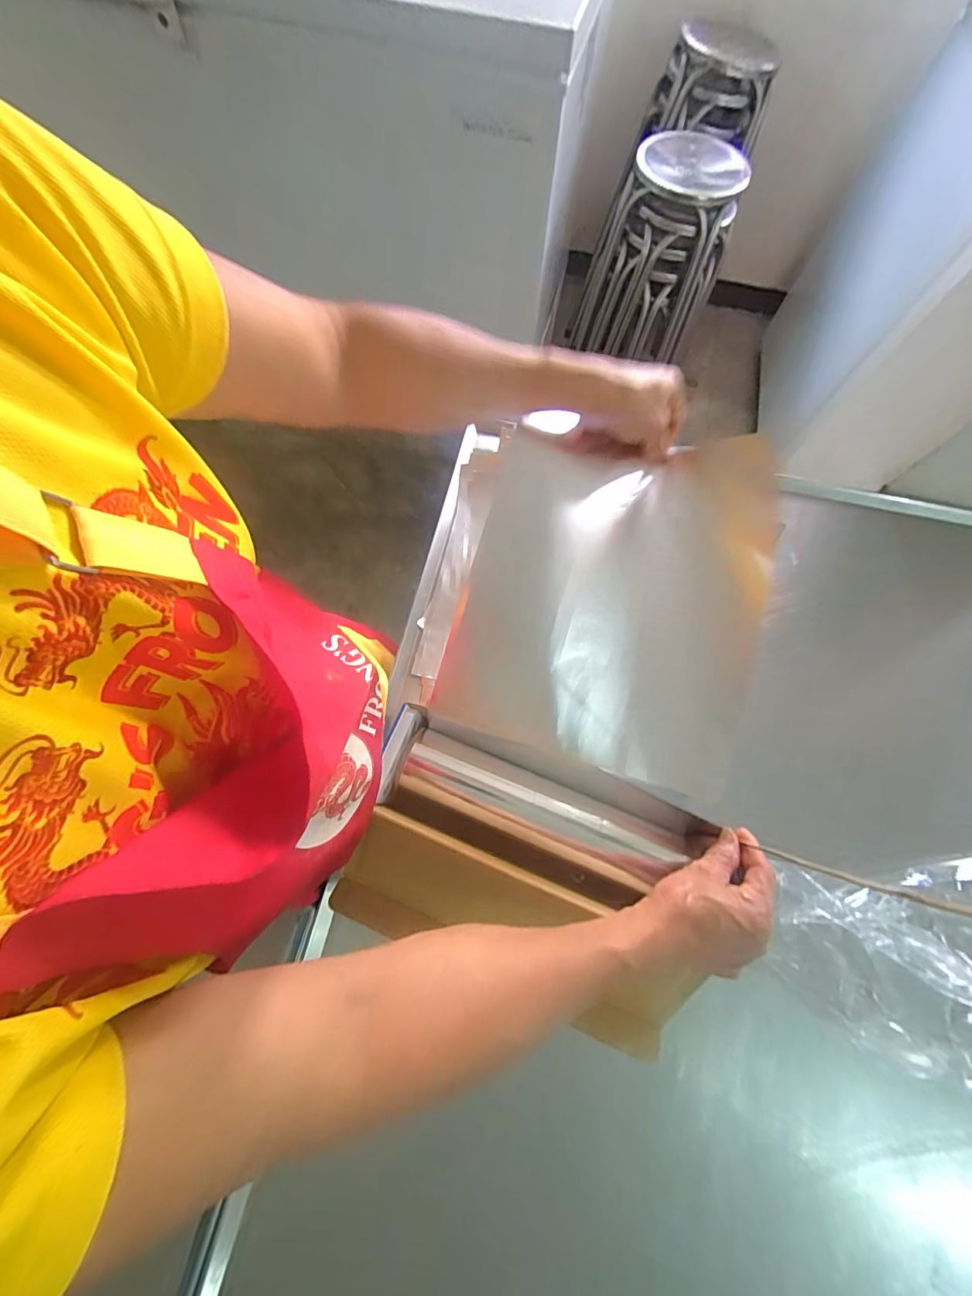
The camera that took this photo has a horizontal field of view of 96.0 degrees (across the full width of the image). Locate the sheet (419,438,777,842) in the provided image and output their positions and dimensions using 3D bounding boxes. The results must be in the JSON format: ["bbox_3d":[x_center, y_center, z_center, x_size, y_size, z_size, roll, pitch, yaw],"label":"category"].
[{"bbox_3d":[0.127,-0.037,0.451,0.290,0.145,0.336,18,72,5],"label":"sheet"}]

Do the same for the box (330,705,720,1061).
[{"bbox_3d":[0.034,0.210,0.435,0.324,0.064,0.211,21,72,6],"label":"box"}]

